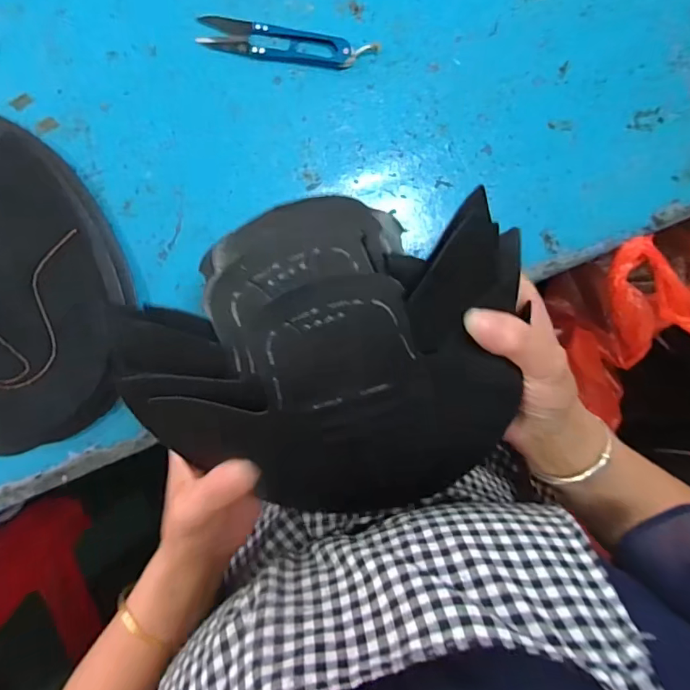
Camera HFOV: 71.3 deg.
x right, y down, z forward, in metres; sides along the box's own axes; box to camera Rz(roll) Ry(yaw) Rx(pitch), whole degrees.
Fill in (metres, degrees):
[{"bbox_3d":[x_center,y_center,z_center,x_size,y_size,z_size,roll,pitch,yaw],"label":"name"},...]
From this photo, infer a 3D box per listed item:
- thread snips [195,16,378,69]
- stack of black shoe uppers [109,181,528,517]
[{"bbox_3d":[-0.039,-0.210,0.337,0.122,0.006,0.023,5,91,-8],"label":"thread snips"},{"bbox_3d":[-0.005,0.011,0.278,0.214,0.065,0.181,-7,100,1],"label":"stack of black shoe uppers"}]

